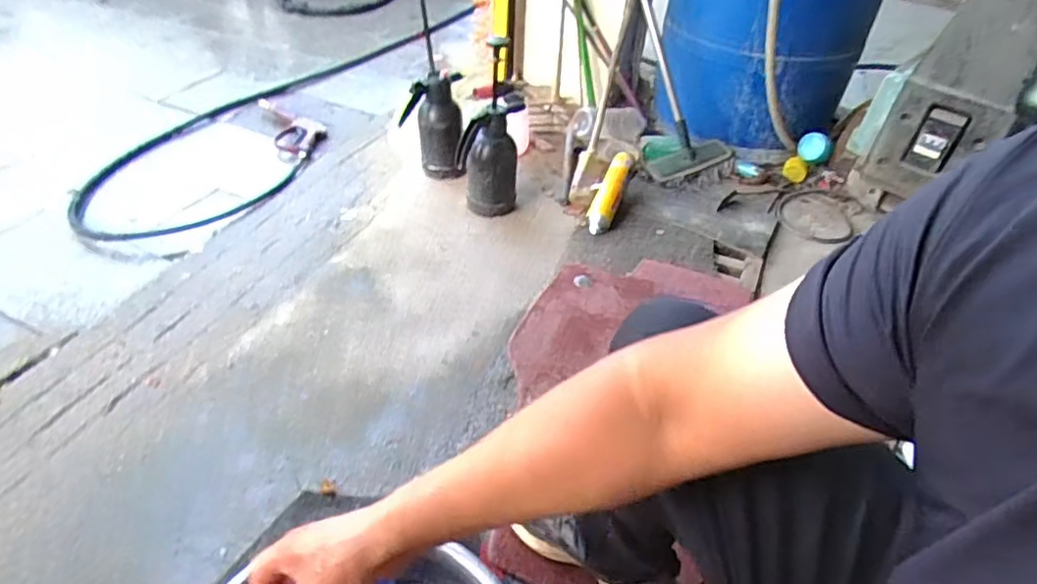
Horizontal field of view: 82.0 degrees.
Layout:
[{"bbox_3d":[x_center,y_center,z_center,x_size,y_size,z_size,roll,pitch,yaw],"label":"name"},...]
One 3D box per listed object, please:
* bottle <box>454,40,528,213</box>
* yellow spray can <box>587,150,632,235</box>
[{"bbox_3d":[-0.072,-0.381,1.452,0.149,0.410,0.140,5,41,1],"label":"bottle"},{"bbox_3d":[0.246,-0.278,1.601,0.075,0.056,0.287,15,55,15],"label":"yellow spray can"}]

